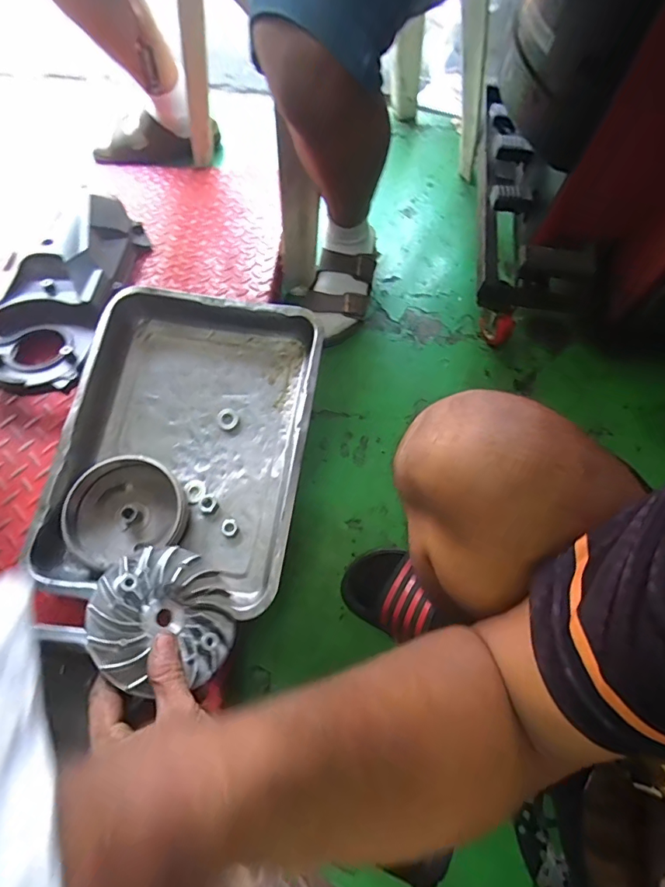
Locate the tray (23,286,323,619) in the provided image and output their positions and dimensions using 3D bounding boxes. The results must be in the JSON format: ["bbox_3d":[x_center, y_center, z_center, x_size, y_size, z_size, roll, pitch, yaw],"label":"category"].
[{"bbox_3d":[-0.178,-0.002,0.570,0.290,0.067,0.379,7,68,1],"label":"tray"}]

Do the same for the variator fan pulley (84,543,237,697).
[{"bbox_3d":[-0.135,0.136,0.367,0.107,0.015,0.109,22,45,-25],"label":"variator fan pulley"}]

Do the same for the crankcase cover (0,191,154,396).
[{"bbox_3d":[-0.379,-0.233,0.678,0.155,0.086,0.379,8,68,2],"label":"crankcase cover"}]

